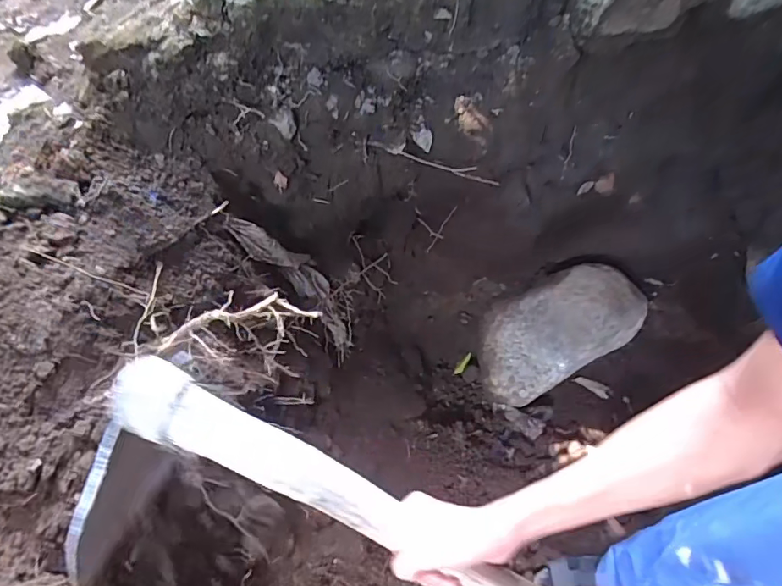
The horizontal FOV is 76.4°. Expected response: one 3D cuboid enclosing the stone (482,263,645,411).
[{"bbox_3d":[0.431,0.097,1.367,0.184,0.479,0.291,7,48,-53],"label":"stone"}]

